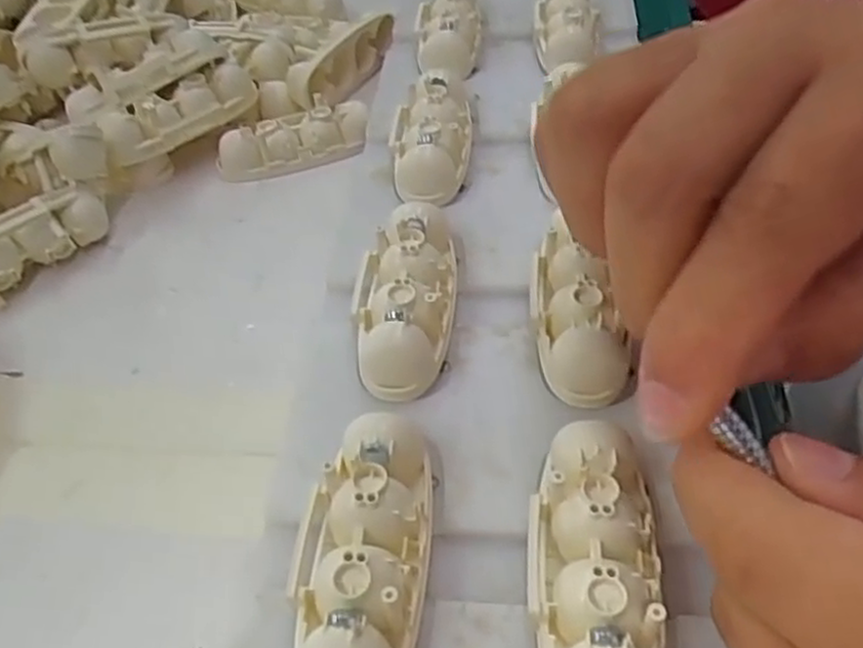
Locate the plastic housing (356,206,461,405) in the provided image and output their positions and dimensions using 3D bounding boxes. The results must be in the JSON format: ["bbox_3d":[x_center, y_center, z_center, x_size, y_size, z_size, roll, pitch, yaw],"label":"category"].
[{"bbox_3d":[-0.006,-0.007,0.198,0.024,0.016,0.060,-2,47,5],"label":"plastic housing"}]

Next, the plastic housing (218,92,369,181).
[{"bbox_3d":[-0.053,-0.071,0.289,0.058,0.018,0.023,-17,48,-8],"label":"plastic housing"}]

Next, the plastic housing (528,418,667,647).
[{"bbox_3d":[0.031,0.048,0.145,0.024,0.016,0.059,2,48,9],"label":"plastic housing"}]

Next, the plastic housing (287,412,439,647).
[{"bbox_3d":[-0.014,0.047,0.150,0.025,0.016,0.060,1,48,8],"label":"plastic housing"}]

